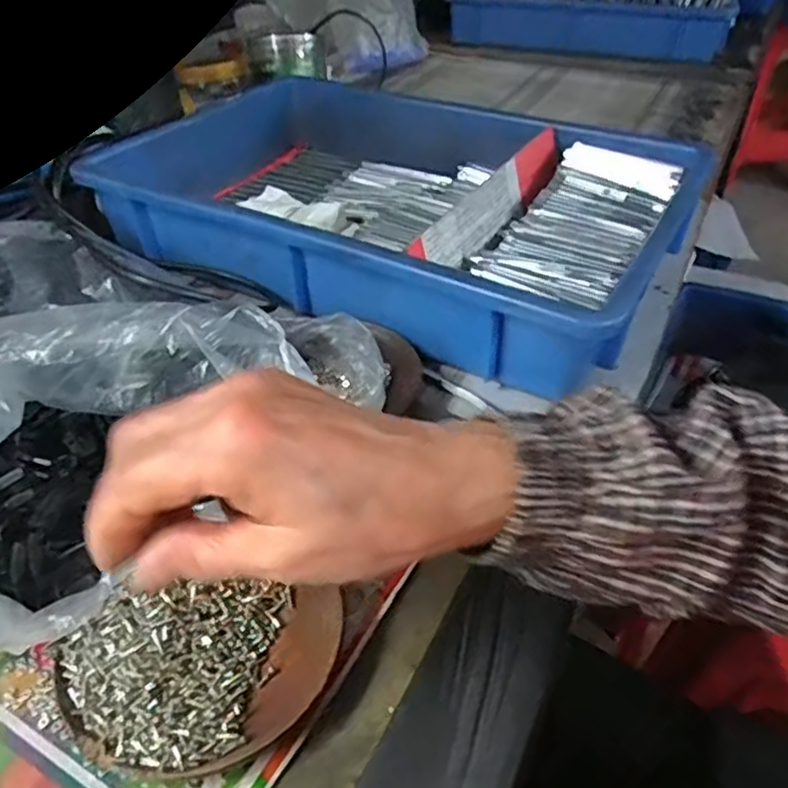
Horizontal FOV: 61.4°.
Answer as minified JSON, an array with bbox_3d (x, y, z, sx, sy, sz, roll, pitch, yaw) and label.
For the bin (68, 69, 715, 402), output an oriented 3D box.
[{"bbox_3d":[0.001,-0.161,0.544,0.435,0.077,0.298,23,46,25],"label":"bin"}]

